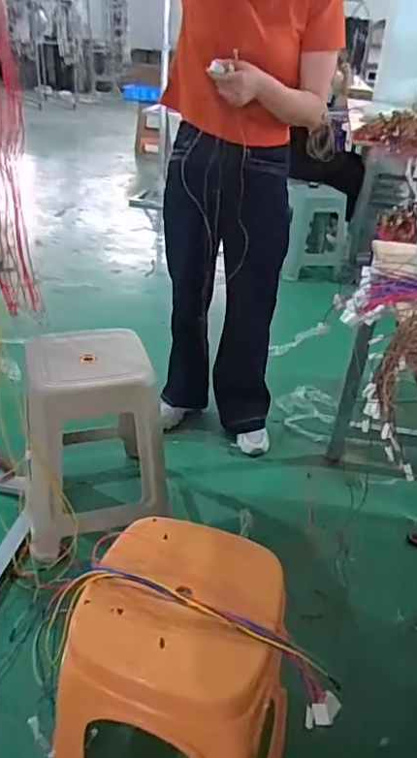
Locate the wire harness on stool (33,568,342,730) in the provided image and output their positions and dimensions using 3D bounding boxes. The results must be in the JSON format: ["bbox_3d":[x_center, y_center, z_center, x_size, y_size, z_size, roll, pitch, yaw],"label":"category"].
[{"bbox_3d":[-0.059,0.365,0.799,0.480,0.197,0.078,3,31,19],"label":"wire harness on stool"}]

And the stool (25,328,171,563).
[{"bbox_3d":[-0.298,0.136,1.376,0.329,0.396,0.340,-11,35,-21],"label":"stool"}]

